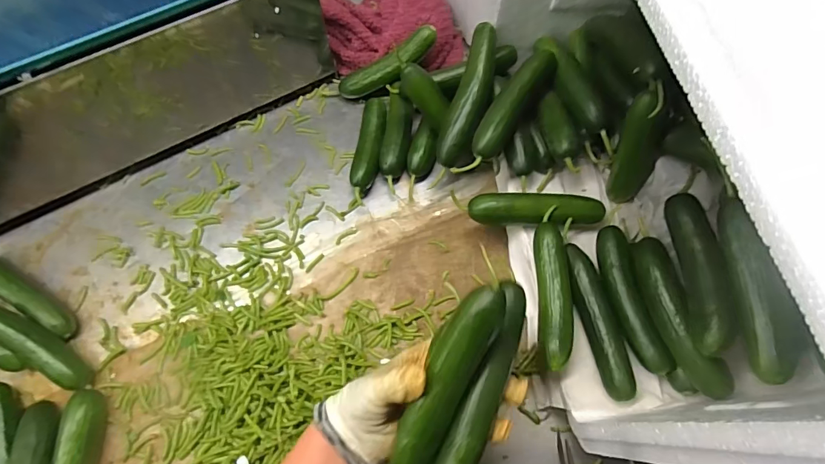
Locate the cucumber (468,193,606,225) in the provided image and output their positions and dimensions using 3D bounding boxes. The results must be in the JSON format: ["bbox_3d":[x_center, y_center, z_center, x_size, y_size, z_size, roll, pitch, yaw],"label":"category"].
[{"bbox_3d":[0.124,-0.022,0.425,0.130,0.023,0.026,3,66,1],"label":"cucumber"}]

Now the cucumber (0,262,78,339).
[{"bbox_3d":[-0.399,0.060,0.433,0.146,0.032,0.024,27,69,11],"label":"cucumber"}]

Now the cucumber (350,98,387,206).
[{"bbox_3d":[-0.050,-0.095,0.501,0.029,0.030,0.129,6,66,3],"label":"cucumber"}]

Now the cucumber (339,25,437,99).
[{"bbox_3d":[-0.030,-0.200,0.518,0.135,0.023,0.029,-25,65,22],"label":"cucumber"}]

